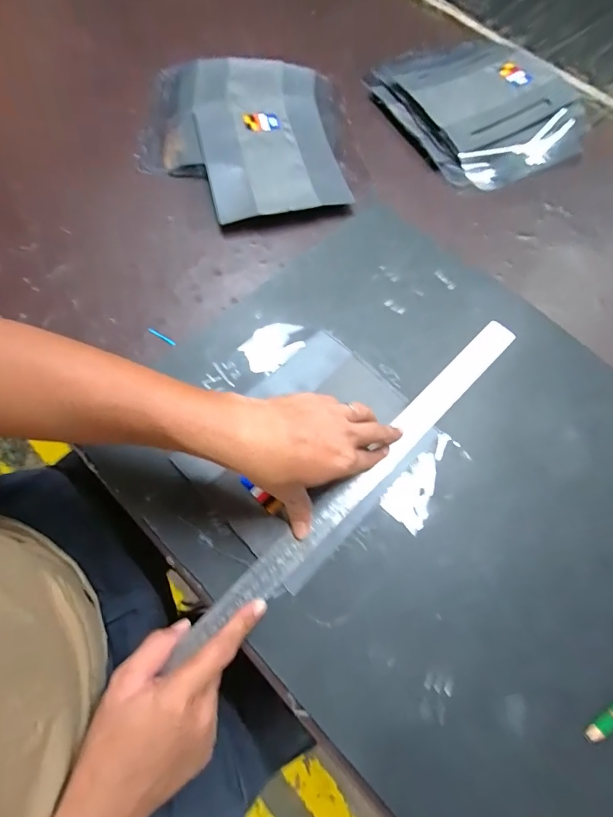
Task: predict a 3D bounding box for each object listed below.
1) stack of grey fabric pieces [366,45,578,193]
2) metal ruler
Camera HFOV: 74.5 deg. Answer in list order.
[{"bbox_3d":[0.255,-0.456,0.602,0.261,0.040,0.288,-30,72,-14],"label":"stack of grey fabric pieces"},{"bbox_3d":[0.064,0.057,0.404,0.459,0.007,0.033,-42,73,-16],"label":"metal ruler"}]

